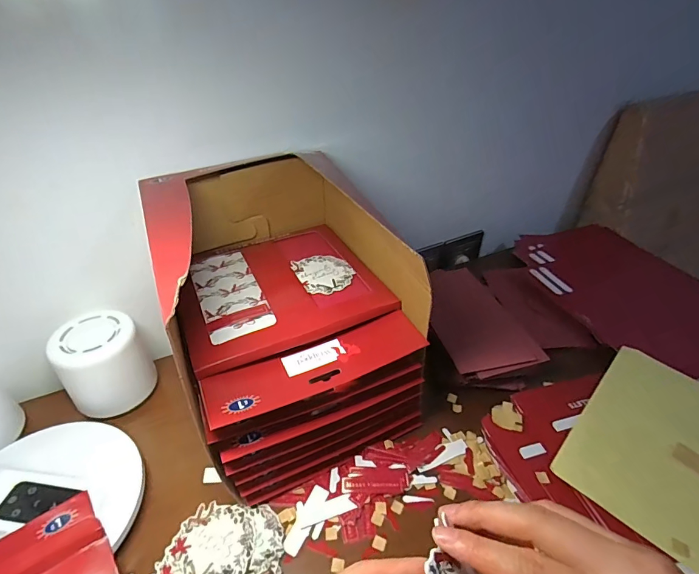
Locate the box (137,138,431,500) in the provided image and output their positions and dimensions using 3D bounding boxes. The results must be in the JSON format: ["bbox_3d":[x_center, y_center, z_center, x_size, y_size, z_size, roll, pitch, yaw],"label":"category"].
[{"bbox_3d":[-0.070,0.023,0.423,0.198,0.224,0.249,-18,41,-23],"label":"box"}]

